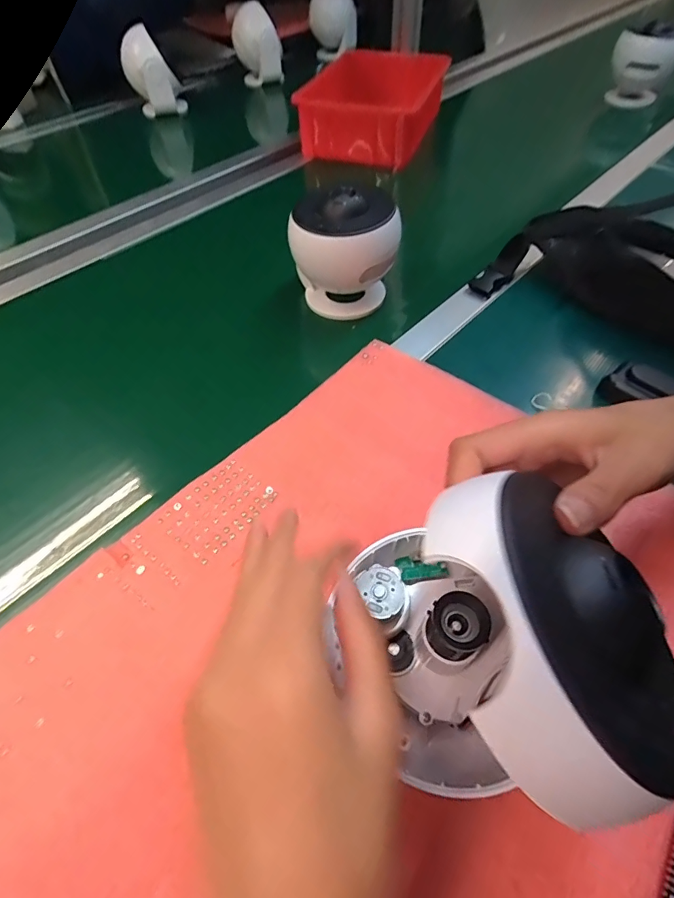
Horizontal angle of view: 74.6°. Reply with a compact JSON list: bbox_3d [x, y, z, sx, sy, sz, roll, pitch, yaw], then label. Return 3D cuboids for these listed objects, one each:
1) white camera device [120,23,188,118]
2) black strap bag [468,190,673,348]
[{"bbox_3d":[-0.382,-0.775,0.917,0.105,0.130,0.058,-17,54,-12],"label":"white camera device"},{"bbox_3d":[0.343,-0.181,0.475,0.338,0.063,0.150,29,60,20],"label":"black strap bag"}]

